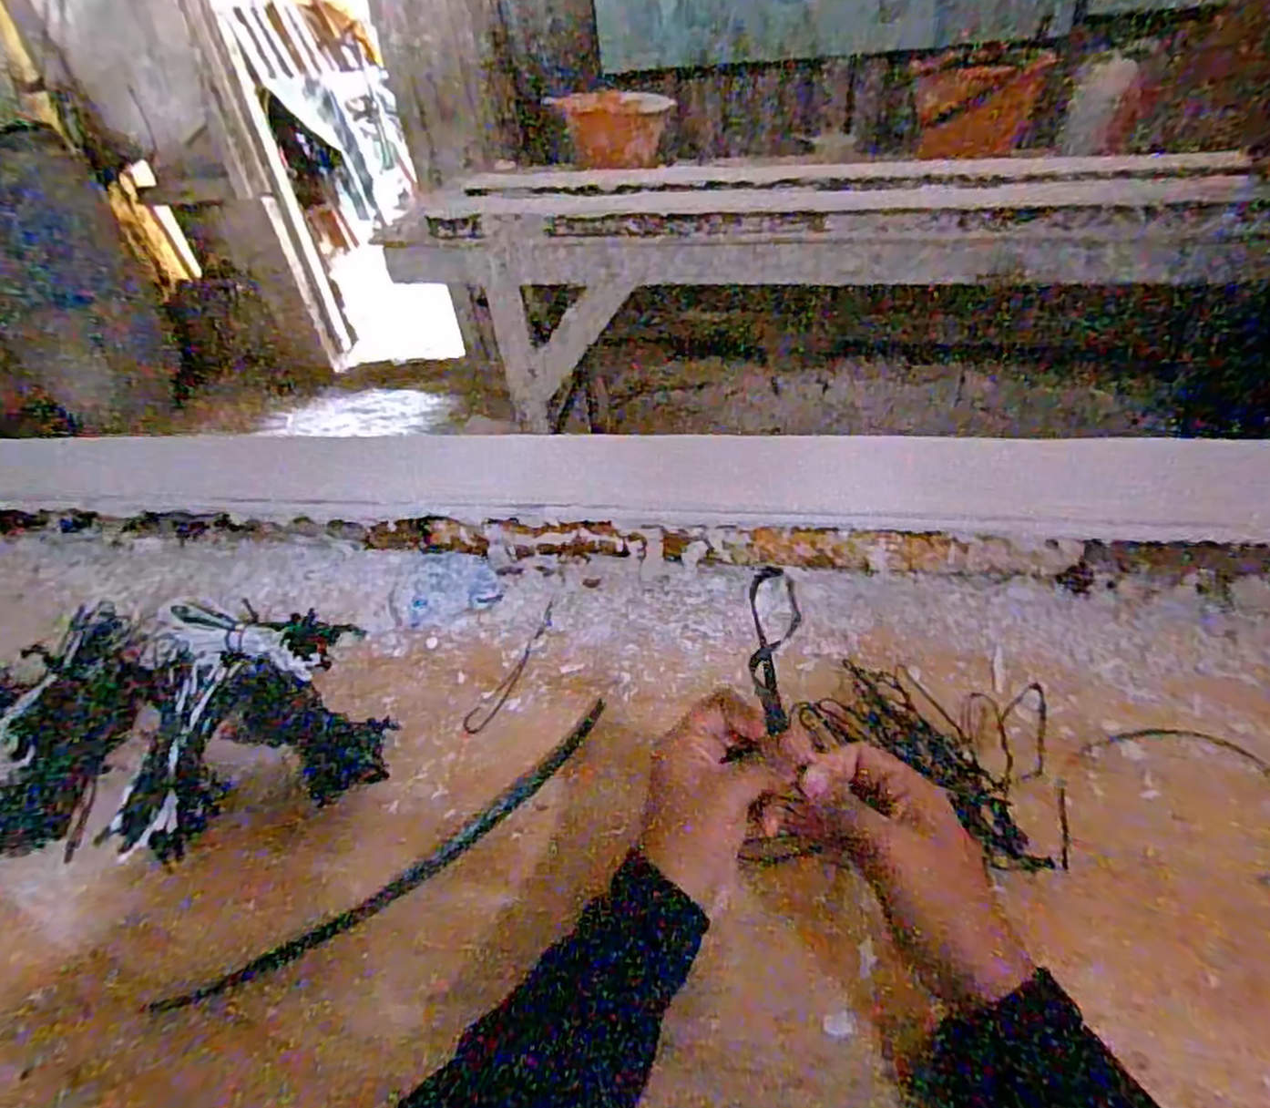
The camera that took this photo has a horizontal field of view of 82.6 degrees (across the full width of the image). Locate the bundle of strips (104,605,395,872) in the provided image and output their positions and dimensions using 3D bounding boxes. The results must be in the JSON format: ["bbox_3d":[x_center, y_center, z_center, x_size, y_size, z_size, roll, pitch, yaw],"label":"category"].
[{"bbox_3d":[-0.274,0.109,0.532,0.173,0.052,0.199,-13,43,-7],"label":"bundle of strips"}]

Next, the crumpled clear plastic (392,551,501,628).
[{"bbox_3d":[-0.169,0.027,0.641,0.094,0.021,0.074,-13,43,-7],"label":"crumpled clear plastic"}]

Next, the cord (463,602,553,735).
[{"bbox_3d":[-0.094,0.089,0.583,0.022,0.005,0.139,14,46,21],"label":"cord"}]

